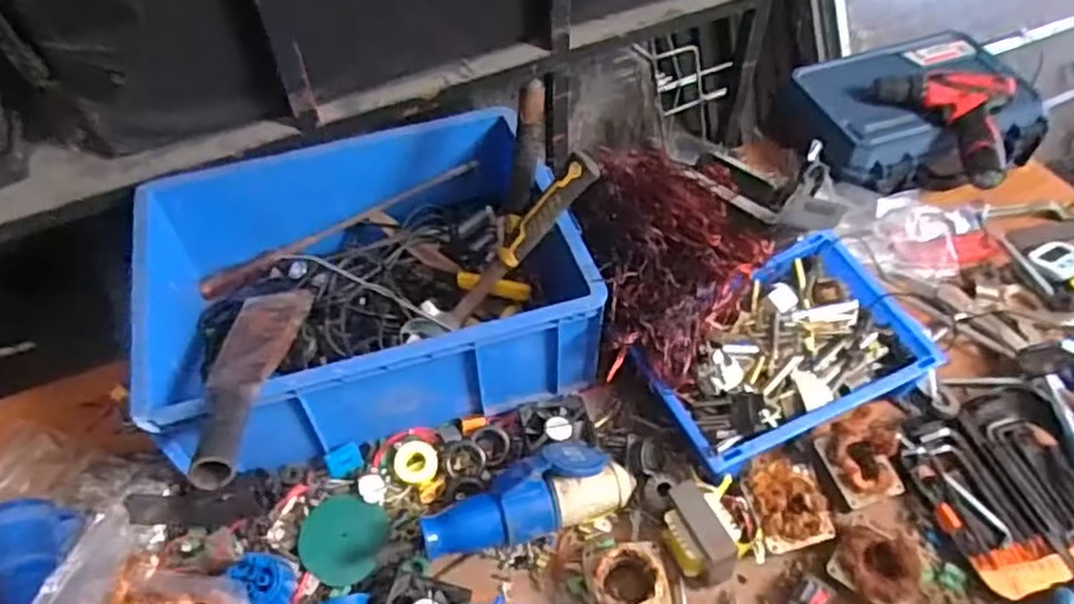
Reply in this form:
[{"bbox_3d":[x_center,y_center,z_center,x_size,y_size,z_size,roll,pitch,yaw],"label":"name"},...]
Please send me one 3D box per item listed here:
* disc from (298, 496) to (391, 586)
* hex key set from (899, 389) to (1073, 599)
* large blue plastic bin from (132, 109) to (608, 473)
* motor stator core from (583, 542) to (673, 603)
[{"bbox_3d":[-0.208,0.253,0.787,0.088,0.008,0.088,3,60,-4],"label":"disc"},{"bbox_3d":[0.525,0.201,0.815,0.195,0.024,0.210,-13,52,-10],"label":"hex key set"},{"bbox_3d":[-0.206,-0.029,0.902,0.477,0.166,0.426,-16,52,-12],"label":"large blue plastic bin"},{"bbox_3d":[0.093,0.289,0.750,0.086,0.056,0.085,-4,51,-3],"label":"motor stator core"}]

